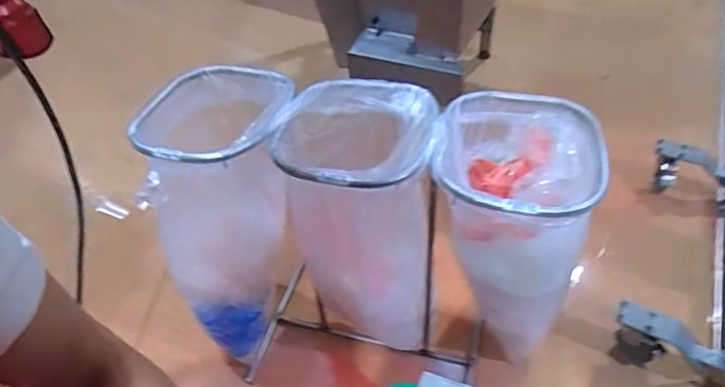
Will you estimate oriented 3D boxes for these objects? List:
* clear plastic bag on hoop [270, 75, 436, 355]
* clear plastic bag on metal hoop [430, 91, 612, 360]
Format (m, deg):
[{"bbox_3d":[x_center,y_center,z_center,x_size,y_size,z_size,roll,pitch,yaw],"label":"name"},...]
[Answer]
[{"bbox_3d":[0.008,0.107,1.455,0.343,0.815,0.400,-1,47,3],"label":"clear plastic bag on hoop"},{"bbox_3d":[0.349,0.141,1.384,0.341,0.749,0.397,6,48,10],"label":"clear plastic bag on metal hoop"}]

